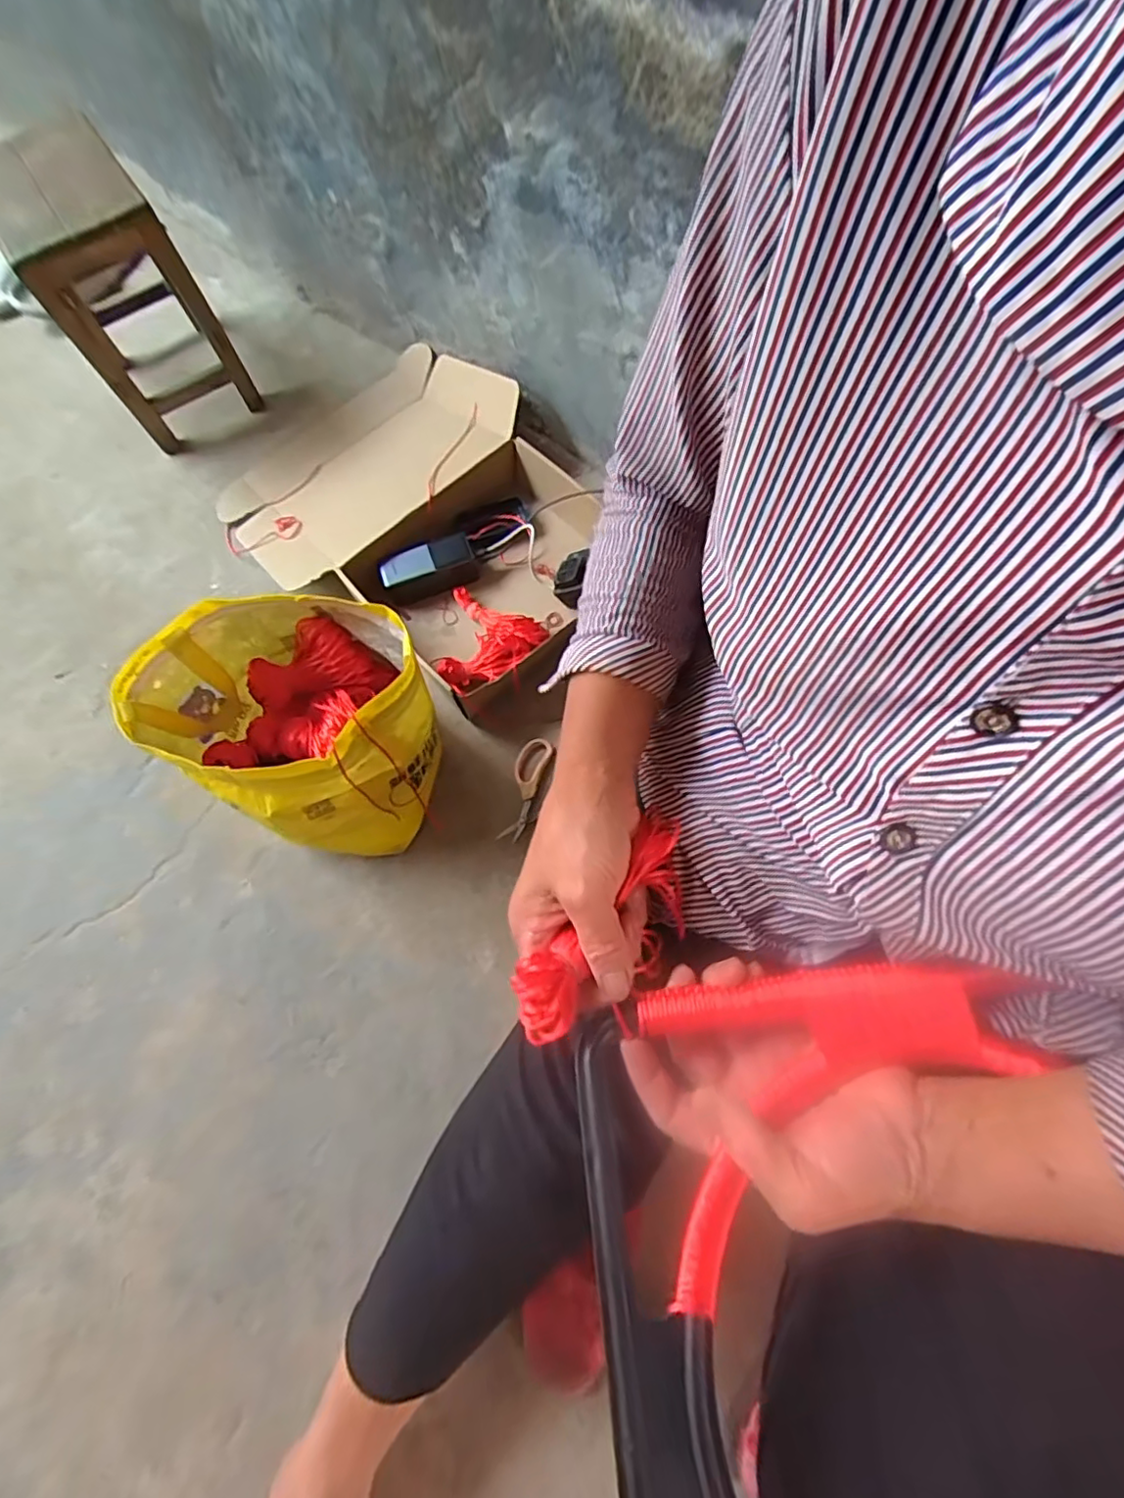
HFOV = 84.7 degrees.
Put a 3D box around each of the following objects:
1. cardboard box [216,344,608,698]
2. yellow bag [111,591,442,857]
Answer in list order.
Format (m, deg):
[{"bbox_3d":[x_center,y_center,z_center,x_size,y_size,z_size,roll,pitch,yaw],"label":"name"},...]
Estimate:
[{"bbox_3d":[-0.206,-0.348,0.906,0.547,0.147,0.409,36,76,16],"label":"cardboard box"},{"bbox_3d":[-0.276,-0.024,0.671,0.268,0.205,0.219,13,70,9],"label":"yellow bag"}]

